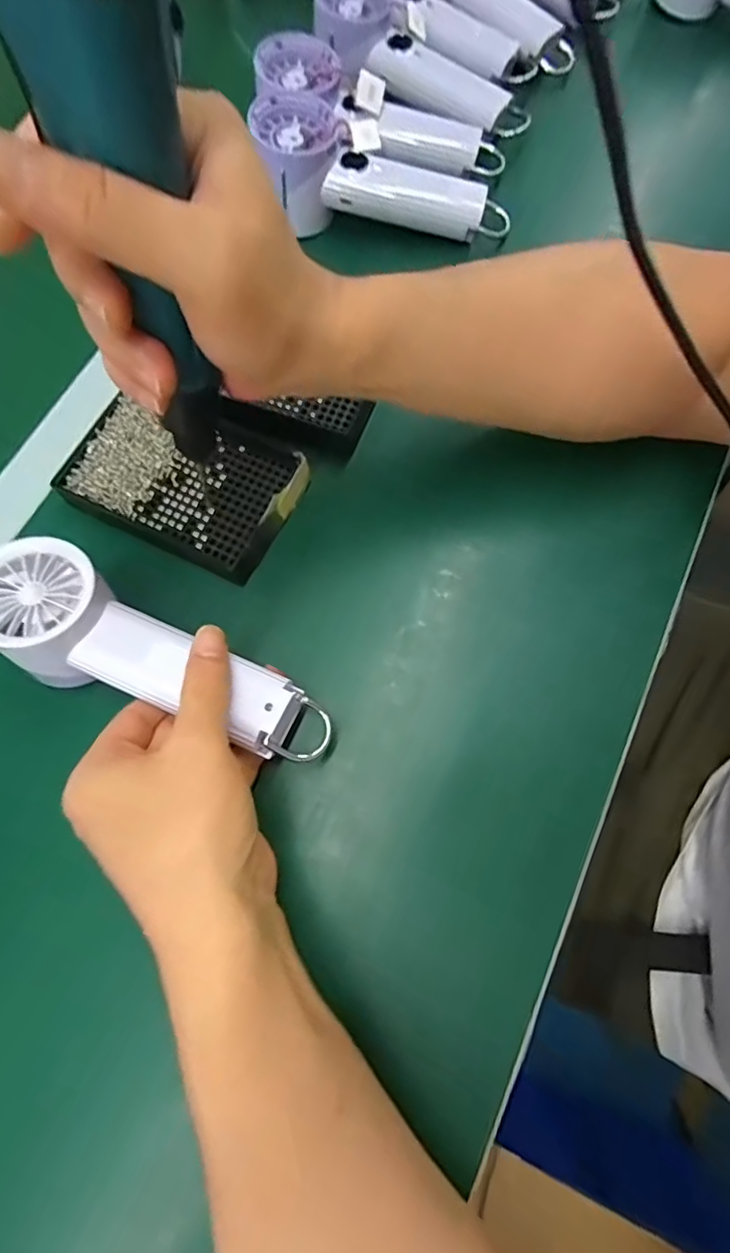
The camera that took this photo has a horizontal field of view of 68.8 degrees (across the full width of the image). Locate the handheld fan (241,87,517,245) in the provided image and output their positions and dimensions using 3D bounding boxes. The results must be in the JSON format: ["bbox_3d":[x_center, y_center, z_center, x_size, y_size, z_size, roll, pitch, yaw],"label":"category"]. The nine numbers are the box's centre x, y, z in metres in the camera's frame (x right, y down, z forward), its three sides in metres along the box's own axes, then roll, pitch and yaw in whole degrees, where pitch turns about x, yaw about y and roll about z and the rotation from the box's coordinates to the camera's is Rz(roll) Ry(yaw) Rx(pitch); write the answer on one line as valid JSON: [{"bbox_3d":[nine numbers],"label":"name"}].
[{"bbox_3d":[0.011,-0.326,0.404,0.196,0.057,0.068,16,73,-5],"label":"handheld fan"}]

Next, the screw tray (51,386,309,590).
[{"bbox_3d":[-0.115,-0.094,0.340,0.139,0.017,0.092,24,75,10],"label":"screw tray"}]

